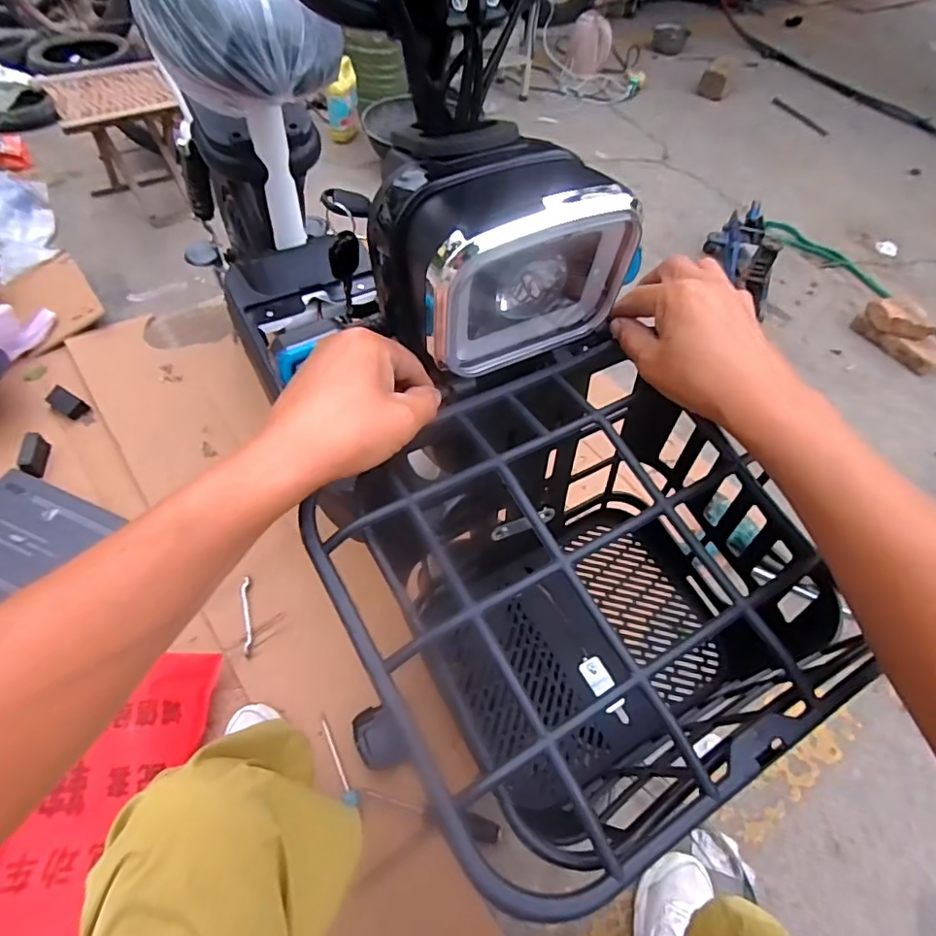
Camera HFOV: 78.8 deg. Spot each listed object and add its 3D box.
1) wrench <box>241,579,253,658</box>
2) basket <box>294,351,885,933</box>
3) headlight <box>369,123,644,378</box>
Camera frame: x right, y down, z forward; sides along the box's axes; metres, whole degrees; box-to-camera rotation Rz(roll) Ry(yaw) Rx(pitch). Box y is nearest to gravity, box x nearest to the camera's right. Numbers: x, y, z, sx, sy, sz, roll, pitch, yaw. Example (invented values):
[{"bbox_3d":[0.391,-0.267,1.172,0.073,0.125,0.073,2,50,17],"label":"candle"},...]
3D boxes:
[{"bbox_3d":[-0.364,0.245,0.941,0.018,0.004,0.128,-6,72,-9],"label":"wrench"},{"bbox_3d":[0.076,0.098,0.414,0.306,0.237,0.267,-25,61,-20],"label":"basket"},{"bbox_3d":[0.017,-0.143,0.369,0.143,0.103,0.109,-21,60,-19],"label":"headlight"}]

